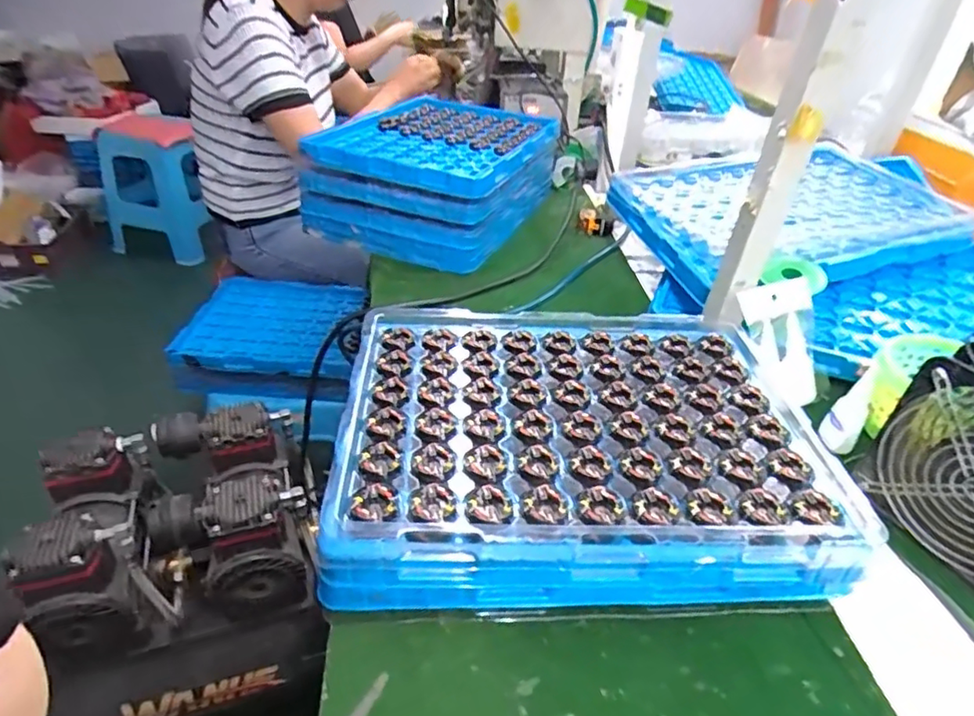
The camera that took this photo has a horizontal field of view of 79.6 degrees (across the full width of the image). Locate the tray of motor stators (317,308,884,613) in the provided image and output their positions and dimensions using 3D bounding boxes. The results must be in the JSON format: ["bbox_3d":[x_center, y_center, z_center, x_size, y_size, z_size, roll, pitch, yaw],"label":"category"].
[{"bbox_3d":[0.075,0.068,0.496,0.389,0.074,0.290,0,37,-3],"label":"tray of motor stators"}]

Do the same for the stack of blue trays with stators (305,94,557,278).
[{"bbox_3d":[-0.071,-0.296,0.932,0.285,0.124,0.381,13,36,14],"label":"stack of blue trays with stators"}]

